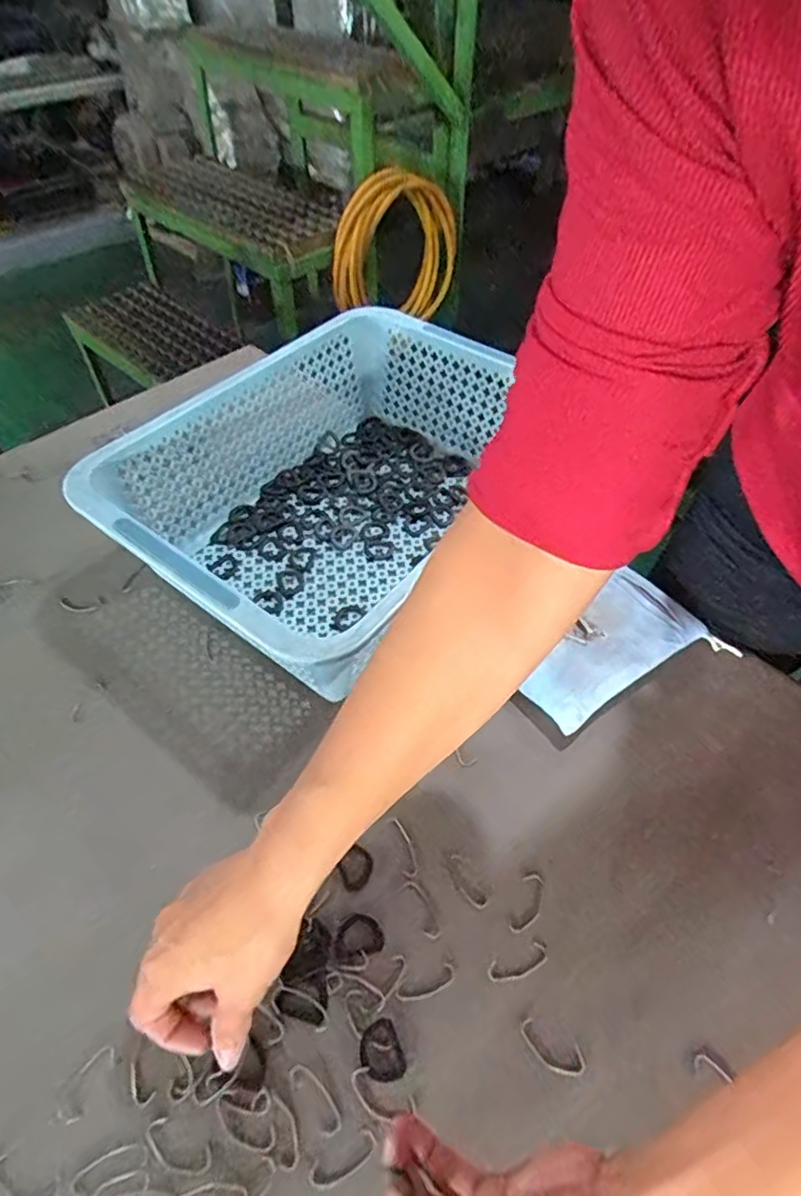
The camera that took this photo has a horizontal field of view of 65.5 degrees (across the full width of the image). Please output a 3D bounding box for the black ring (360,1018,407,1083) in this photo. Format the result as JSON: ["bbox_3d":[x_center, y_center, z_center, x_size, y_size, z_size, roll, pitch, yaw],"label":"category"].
[{"bbox_3d":[-0.011,0.254,0.348,0.023,0.004,0.029,-17,53,-15],"label":"black ring"}]

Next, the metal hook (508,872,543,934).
[{"bbox_3d":[0.082,0.194,0.397,0.016,0.004,0.039,19,52,14],"label":"metal hook"}]

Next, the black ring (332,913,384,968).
[{"bbox_3d":[-0.027,0.211,0.385,0.031,0.004,0.025,-21,53,-18],"label":"black ring"}]

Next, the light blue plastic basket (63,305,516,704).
[{"bbox_3d":[-0.053,-0.103,0.574,0.279,0.121,0.394,27,55,20],"label":"light blue plastic basket"}]

